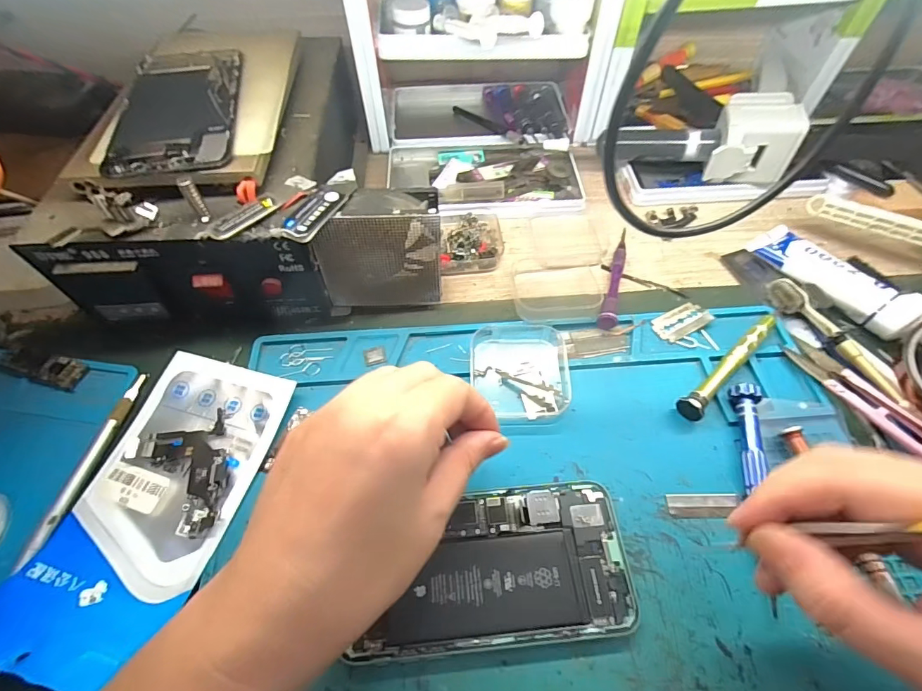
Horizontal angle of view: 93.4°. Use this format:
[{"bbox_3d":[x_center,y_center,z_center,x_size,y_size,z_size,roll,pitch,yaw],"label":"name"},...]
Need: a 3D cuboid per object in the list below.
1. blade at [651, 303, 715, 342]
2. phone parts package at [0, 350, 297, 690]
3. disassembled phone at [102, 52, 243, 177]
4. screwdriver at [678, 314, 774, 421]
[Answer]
[{"bbox_3d":[0.158,-0.017,0.312,0.041,0.004,0.022,-26,55,-11],"label":"blade"},{"bbox_3d":[-0.168,0.079,0.238,0.088,0.019,0.163,11,57,7],"label":"phone parts package"},{"bbox_3d":[-0.182,-0.158,0.280,0.071,0.007,0.142,-10,57,-8],"label":"disassembled phone"},{"bbox_3d":[0.178,0.010,0.288,0.105,0.015,0.014,-39,65,-22],"label":"screwdriver"}]

